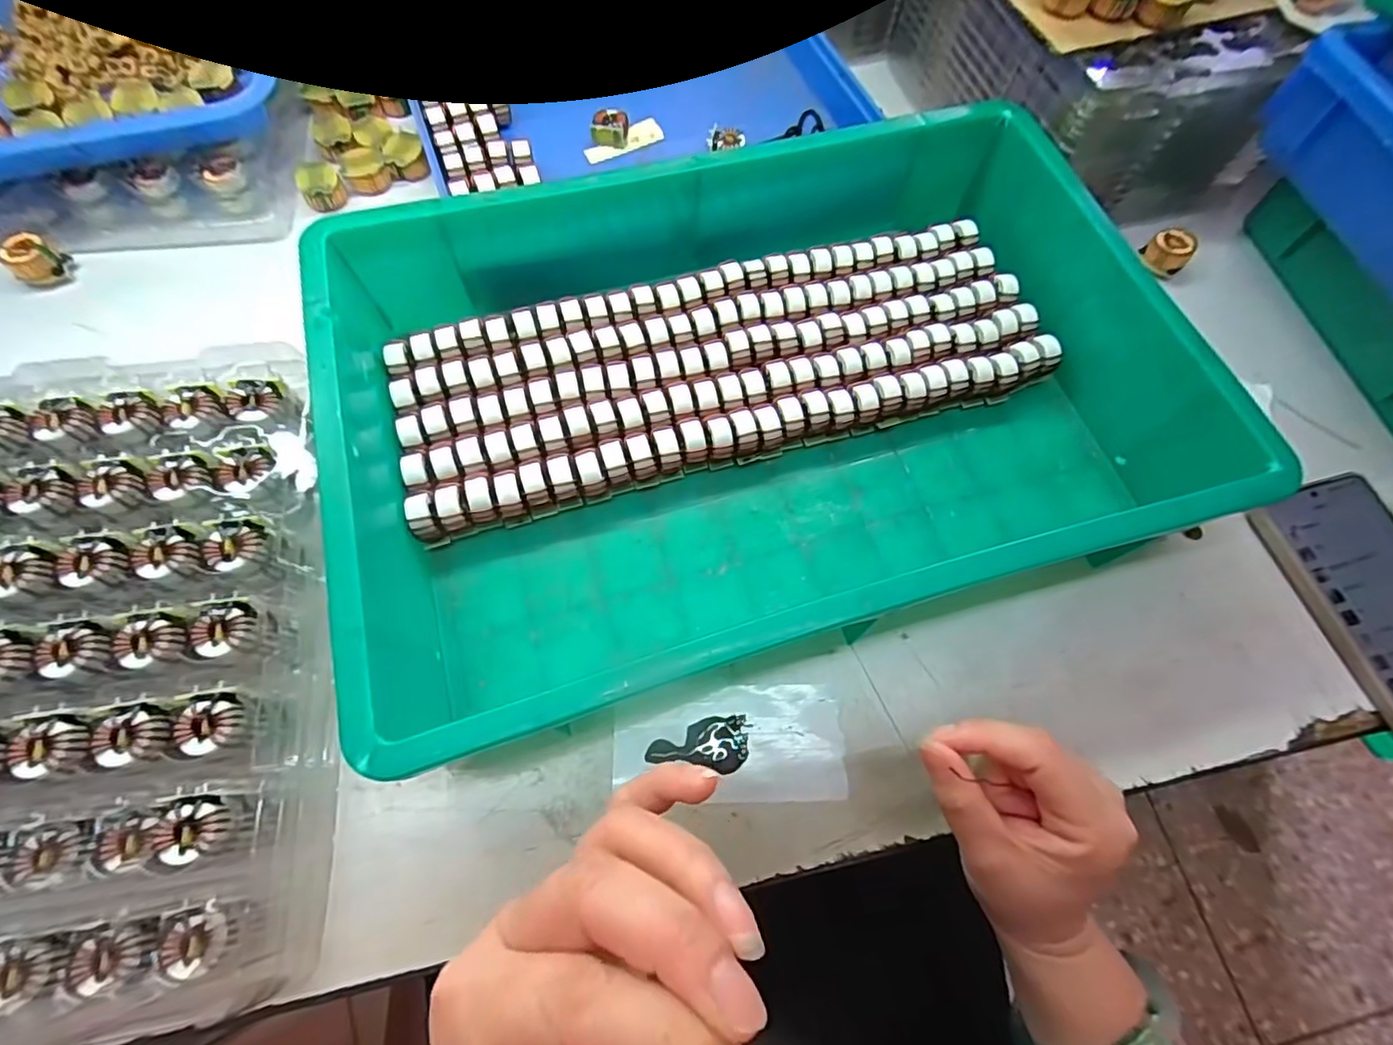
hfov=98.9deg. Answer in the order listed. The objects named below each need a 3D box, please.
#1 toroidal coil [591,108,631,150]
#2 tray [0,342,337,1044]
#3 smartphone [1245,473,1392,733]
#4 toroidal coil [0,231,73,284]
[{"bbox_3d":[-0.065,-0.297,0.451,0.027,0.016,0.023,-1,68,-3],"label":"toroidal coil"},{"bbox_3d":[-0.304,0.060,0.270,0.256,0.032,0.300,-9,68,-6],"label":"tray"},{"bbox_3d":[0.386,0.050,0.326,0.082,0.015,0.155,-15,69,-8],"label":"smartphone"},{"bbox_3d":[-0.426,-0.170,0.383,0.026,0.019,0.028,1,68,-2],"label":"toroidal coil"}]

